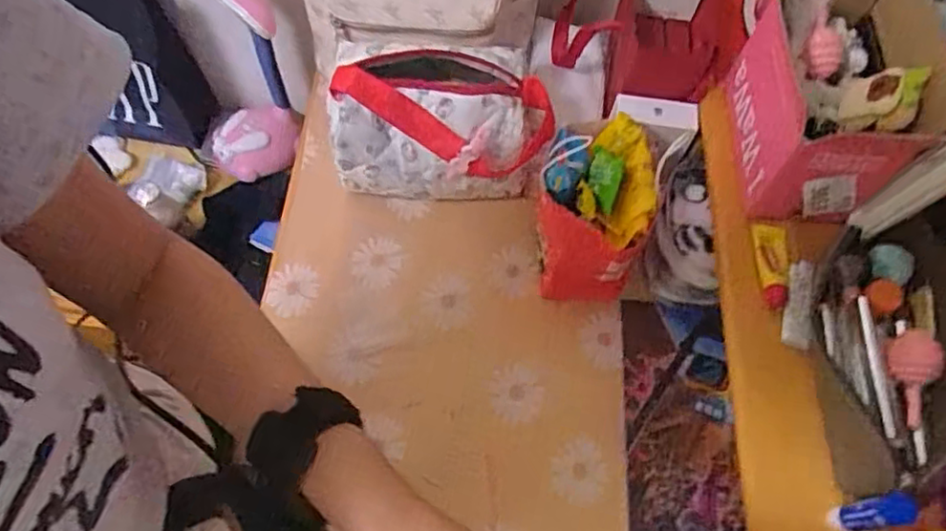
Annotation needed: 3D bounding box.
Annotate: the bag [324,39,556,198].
[{"bbox_3d":[-0.035,-0.141,0.675,0.222,0.145,0.115,1,64,-2],"label":"bag"}]

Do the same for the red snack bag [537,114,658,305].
[{"bbox_3d":[0.112,-0.052,0.631,0.106,0.157,0.124,10,64,2],"label":"red snack bag"}]

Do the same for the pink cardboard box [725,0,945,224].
[{"bbox_3d":[0.299,-0.150,0.545,0.118,0.123,0.194,4,64,-1],"label":"pink cardboard box"}]

